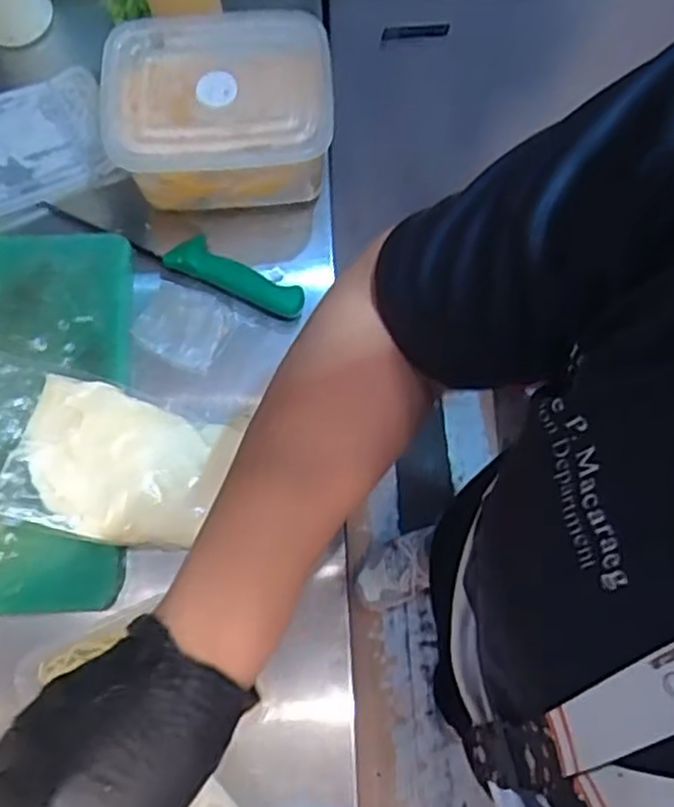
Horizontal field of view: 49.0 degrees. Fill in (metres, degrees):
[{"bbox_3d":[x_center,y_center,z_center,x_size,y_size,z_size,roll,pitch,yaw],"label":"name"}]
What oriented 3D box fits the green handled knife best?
[{"bbox_3d":[-0.155,-0.142,0.681,0.267,0.026,0.032,22,76,6],"label":"green handled knife"}]

